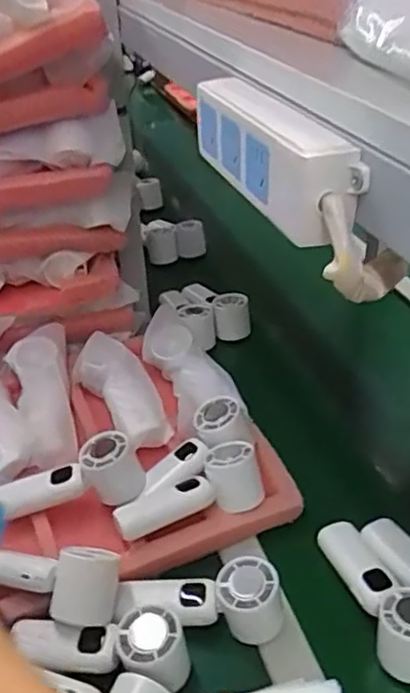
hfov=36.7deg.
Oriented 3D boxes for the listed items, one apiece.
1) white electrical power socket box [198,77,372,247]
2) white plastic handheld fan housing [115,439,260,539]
[{"bbox_3d":[0.033,-0.117,0.366,0.036,0.048,0.172,-15,37,-16],"label":"white electrical power socket box"},{"bbox_3d":[-0.019,0.148,0.636,0.151,0.058,0.065,-13,37,-14],"label":"white plastic handheld fan housing"}]

